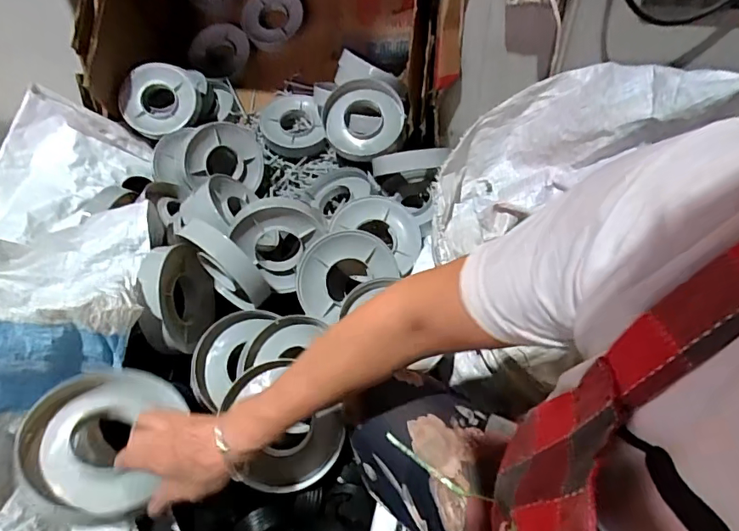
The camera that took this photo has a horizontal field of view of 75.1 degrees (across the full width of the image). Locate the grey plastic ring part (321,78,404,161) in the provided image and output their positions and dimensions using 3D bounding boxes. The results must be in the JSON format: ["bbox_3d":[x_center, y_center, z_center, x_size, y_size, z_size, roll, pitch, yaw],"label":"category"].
[{"bbox_3d":[-0.009,-0.285,0.933,0.158,0.050,0.171,-4,82,-7],"label":"grey plastic ring part"}]

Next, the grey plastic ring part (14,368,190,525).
[{"bbox_3d":[-0.271,0.185,0.504,0.158,0.045,0.160,-1,37,-23],"label":"grey plastic ring part"}]

